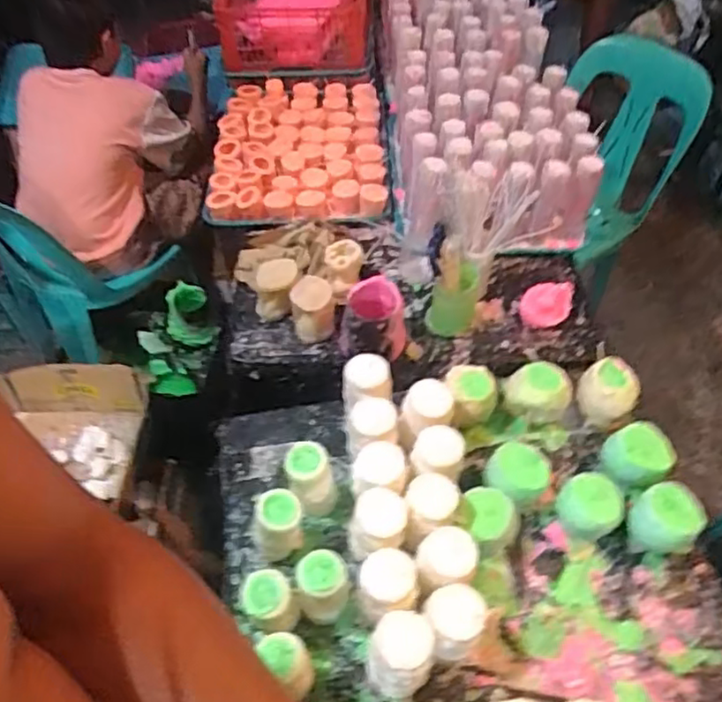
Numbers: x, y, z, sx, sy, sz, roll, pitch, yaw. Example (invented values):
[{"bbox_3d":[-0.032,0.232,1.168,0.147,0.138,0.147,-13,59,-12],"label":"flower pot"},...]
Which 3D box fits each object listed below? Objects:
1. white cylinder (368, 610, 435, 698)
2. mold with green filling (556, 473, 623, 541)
[{"bbox_3d":[0.040,0.323,0.681,0.060,0.107,0.066,0,51,0],"label":"white cylinder"},{"bbox_3d":[0.277,0.197,0.799,0.069,0.078,0.066,0,51,0],"label":"mold with green filling"}]

